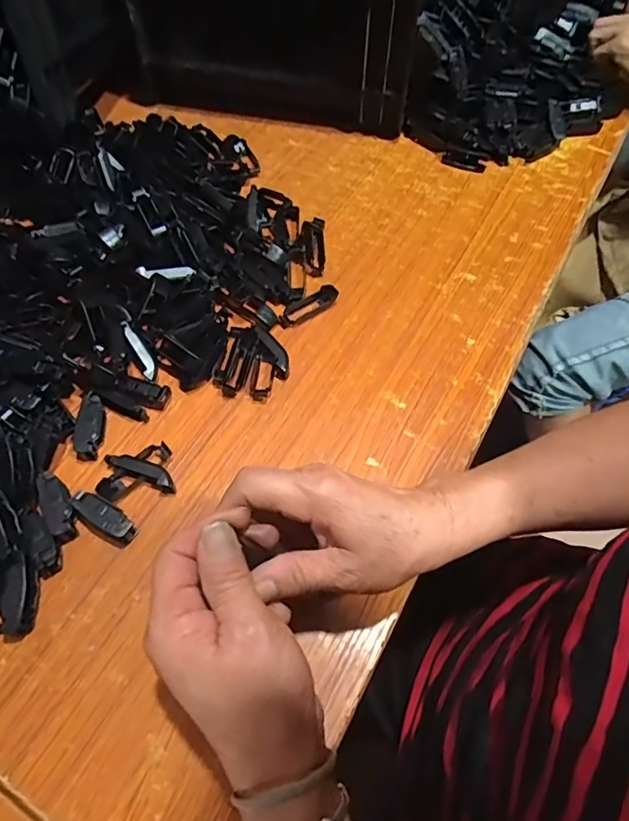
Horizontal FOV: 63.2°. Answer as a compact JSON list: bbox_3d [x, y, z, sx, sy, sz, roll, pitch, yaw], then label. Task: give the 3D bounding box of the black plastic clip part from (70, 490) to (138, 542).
[{"bbox_3d":[-0.144,0.073,0.352,0.050,0.017,0.017,28,63,14],"label":"black plastic clip part"}]

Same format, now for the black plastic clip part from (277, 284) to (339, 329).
[{"bbox_3d":[-0.007,-0.093,0.453,0.059,0.012,0.019,-27,64,-16],"label":"black plastic clip part"}]

